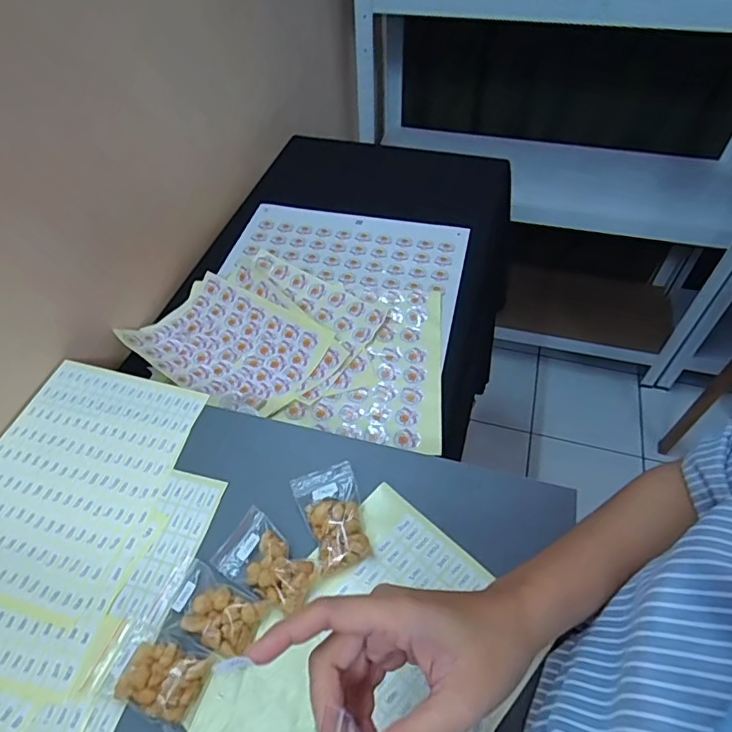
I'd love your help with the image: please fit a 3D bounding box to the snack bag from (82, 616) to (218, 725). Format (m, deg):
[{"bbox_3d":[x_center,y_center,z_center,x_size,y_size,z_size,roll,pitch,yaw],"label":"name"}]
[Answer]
[{"bbox_3d":[-0.143,0.201,0.336,0.076,0.014,0.045,15,54,14],"label":"snack bag"}]

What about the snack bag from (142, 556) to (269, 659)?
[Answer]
[{"bbox_3d":[-0.111,0.170,0.357,0.077,0.016,0.047,19,55,17],"label":"snack bag"}]

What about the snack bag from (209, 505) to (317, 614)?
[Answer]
[{"bbox_3d":[-0.072,0.142,0.373,0.076,0.023,0.048,25,57,21],"label":"snack bag"}]

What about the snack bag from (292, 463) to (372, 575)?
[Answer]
[{"bbox_3d":[-0.024,0.116,0.395,0.046,0.018,0.079,-19,53,-12],"label":"snack bag"}]

